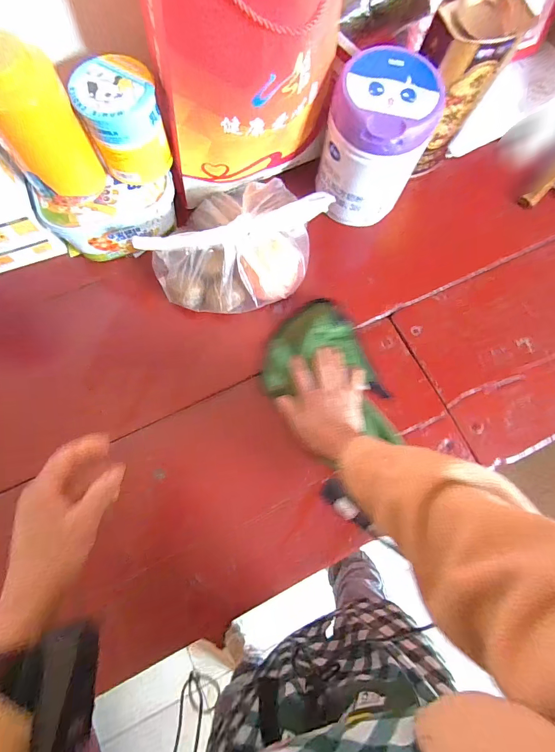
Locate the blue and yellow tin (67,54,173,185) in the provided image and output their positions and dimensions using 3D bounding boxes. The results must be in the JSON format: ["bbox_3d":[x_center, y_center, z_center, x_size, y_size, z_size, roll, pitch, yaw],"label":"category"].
[{"bbox_3d":[-0.186,-0.310,0.443,0.089,0.096,0.086,1,75,-2],"label":"blue and yellow tin"}]

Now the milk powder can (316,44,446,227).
[{"bbox_3d":[0.134,-0.321,0.499,0.131,0.162,0.127,15,75,2],"label":"milk powder can"}]

